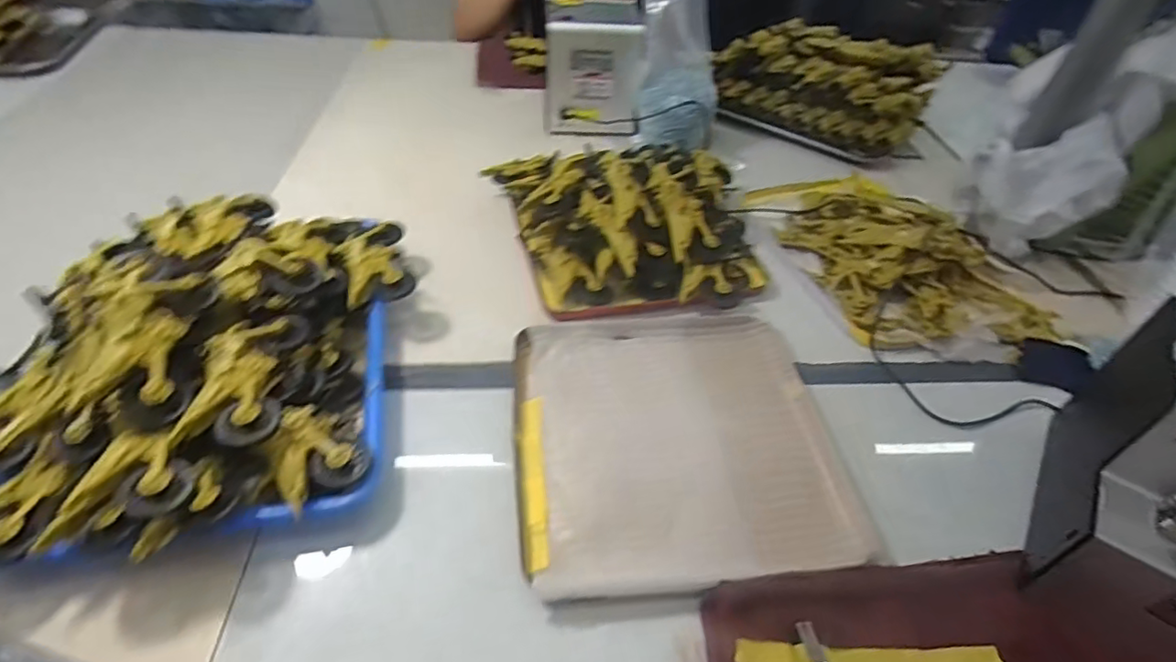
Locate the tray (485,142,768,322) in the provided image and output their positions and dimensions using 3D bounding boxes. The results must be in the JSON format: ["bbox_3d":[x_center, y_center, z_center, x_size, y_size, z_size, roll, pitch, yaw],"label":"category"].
[{"bbox_3d":[0.042,-0.129,0.610,0.281,0.085,0.238,-1,45,-6],"label":"tray"}]

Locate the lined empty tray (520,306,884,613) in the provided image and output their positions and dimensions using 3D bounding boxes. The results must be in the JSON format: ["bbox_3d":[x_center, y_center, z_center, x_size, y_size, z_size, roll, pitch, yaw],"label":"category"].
[{"bbox_3d":[0.069,0.076,0.461,0.244,0.014,0.248,-3,45,-7],"label":"lined empty tray"}]

